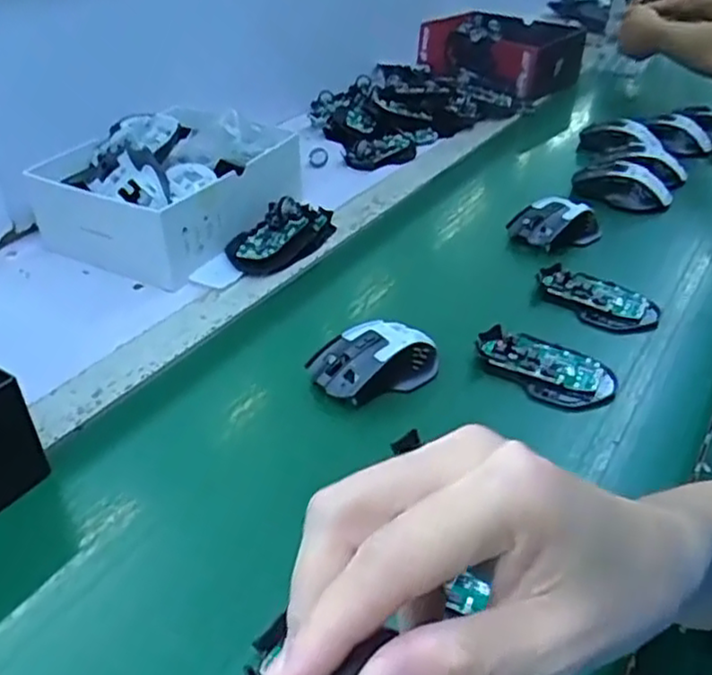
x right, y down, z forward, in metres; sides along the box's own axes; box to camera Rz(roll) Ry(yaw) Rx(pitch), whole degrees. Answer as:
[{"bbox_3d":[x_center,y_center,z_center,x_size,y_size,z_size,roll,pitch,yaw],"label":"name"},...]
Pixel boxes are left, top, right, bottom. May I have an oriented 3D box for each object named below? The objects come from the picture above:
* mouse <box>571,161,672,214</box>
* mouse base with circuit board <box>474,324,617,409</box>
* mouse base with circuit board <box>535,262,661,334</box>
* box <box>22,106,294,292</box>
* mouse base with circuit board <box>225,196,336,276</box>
[{"bbox_3d":[0.315,-0.179,0.818,0.109,0.039,0.064,16,37,19],"label":"mouse"},{"bbox_3d":[0.156,0.022,0.571,0.112,0.024,0.062,24,42,29],"label":"mouse base with circuit board"},{"bbox_3d":[0.226,-0.037,0.652,0.115,0.024,0.065,28,44,33],"label":"mouse base with circuit board"},{"bbox_3d":[-0.201,-0.171,0.767,0.202,0.103,0.237,18,40,23],"label":"box"},{"bbox_3d":[-0.077,-0.117,0.744,0.069,0.044,0.147,21,41,26],"label":"mouse base with circuit board"}]

